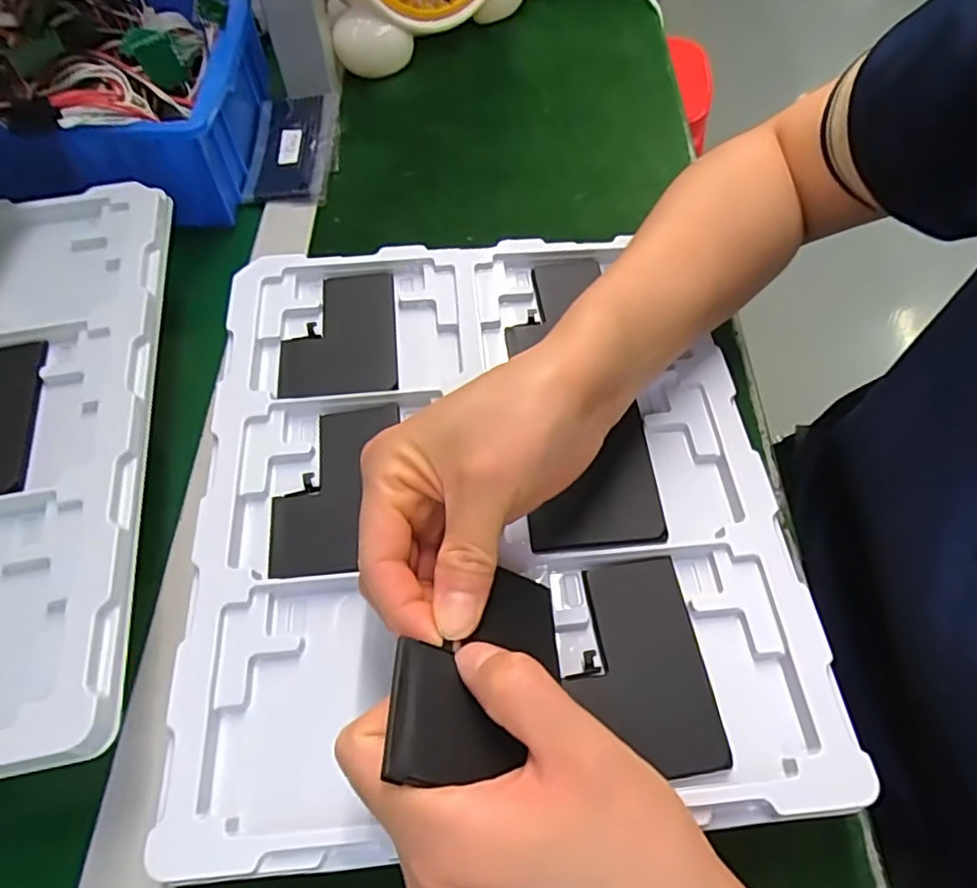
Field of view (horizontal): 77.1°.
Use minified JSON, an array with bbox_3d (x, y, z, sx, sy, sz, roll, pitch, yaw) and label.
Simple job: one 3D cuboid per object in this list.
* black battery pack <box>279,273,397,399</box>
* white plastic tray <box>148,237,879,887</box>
[{"bbox_3d":[-0.089,-0.066,0.370,0.065,0.018,0.077,-4,60,-2],"label":"black battery pack"},{"bbox_3d":[-0.002,0.023,0.323,0.276,0.041,0.310,-5,60,-3],"label":"white plastic tray"}]

